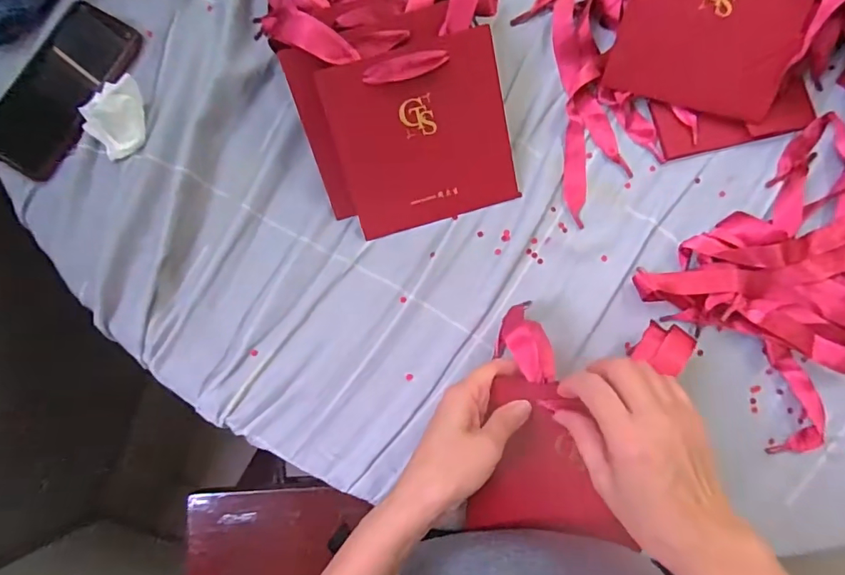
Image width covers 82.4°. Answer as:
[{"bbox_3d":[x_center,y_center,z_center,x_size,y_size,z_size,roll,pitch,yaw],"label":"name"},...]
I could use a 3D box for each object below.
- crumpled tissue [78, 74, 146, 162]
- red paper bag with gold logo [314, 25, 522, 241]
[{"bbox_3d":[-0.266,-0.149,0.418,0.061,0.024,0.045,-41,84,-3],"label":"crumpled tissue"},{"bbox_3d":[0.001,-0.121,0.396,0.138,0.006,0.136,-16,116,-1],"label":"red paper bag with gold logo"}]

